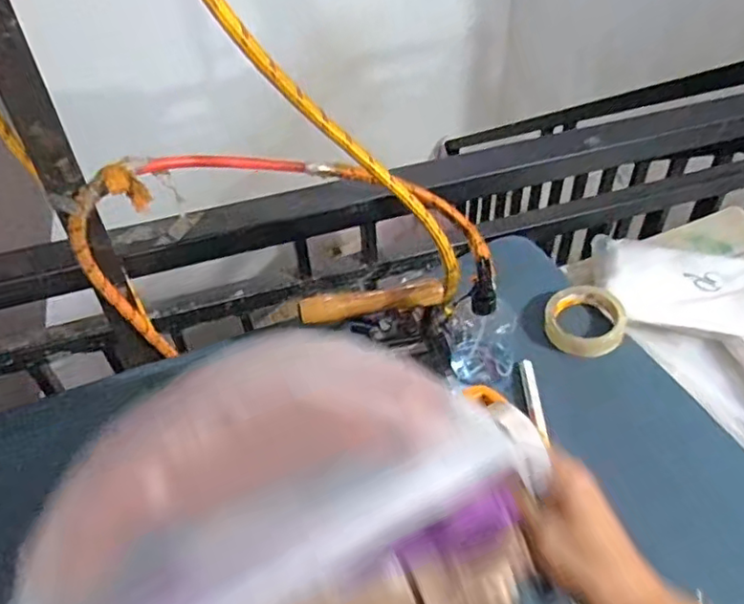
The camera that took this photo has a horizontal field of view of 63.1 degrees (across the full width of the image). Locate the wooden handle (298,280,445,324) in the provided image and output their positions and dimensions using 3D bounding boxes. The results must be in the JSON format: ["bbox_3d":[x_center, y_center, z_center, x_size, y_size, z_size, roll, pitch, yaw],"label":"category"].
[{"bbox_3d":[0.000,-0.001,0.718,0.168,0.025,0.023,-9,45,-6],"label":"wooden handle"}]

